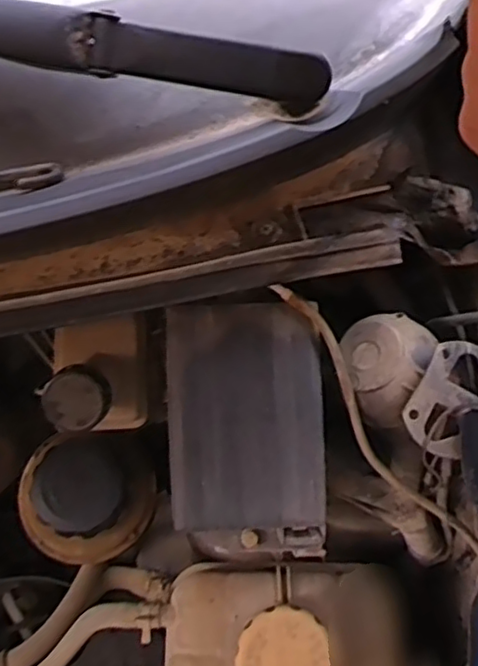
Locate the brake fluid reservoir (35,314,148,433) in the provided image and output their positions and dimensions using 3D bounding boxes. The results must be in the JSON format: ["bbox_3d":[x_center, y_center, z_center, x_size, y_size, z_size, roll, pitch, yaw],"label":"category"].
[{"bbox_3d":[-0.096,0.027,0.438,0.059,0.074,0.078,-7,72,-4],"label":"brake fluid reservoir"}]

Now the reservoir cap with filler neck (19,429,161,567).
[{"bbox_3d":[-0.108,0.113,0.452,0.092,0.045,0.082,4,72,0],"label":"reservoir cap with filler neck"}]

